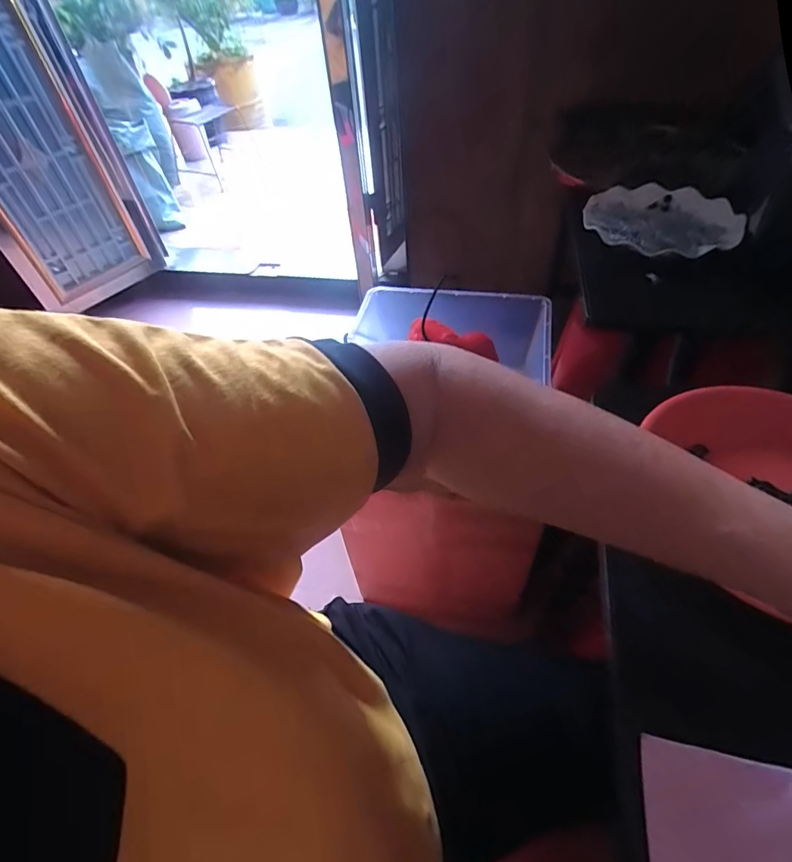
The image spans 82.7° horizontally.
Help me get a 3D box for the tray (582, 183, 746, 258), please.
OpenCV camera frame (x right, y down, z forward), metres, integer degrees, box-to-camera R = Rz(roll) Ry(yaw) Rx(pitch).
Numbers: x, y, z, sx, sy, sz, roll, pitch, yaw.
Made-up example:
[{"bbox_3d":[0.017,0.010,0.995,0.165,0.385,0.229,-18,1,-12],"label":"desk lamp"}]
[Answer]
[{"bbox_3d":[0.340,-0.274,0.578,0.178,0.022,0.192,17,53,19],"label":"tray"}]

